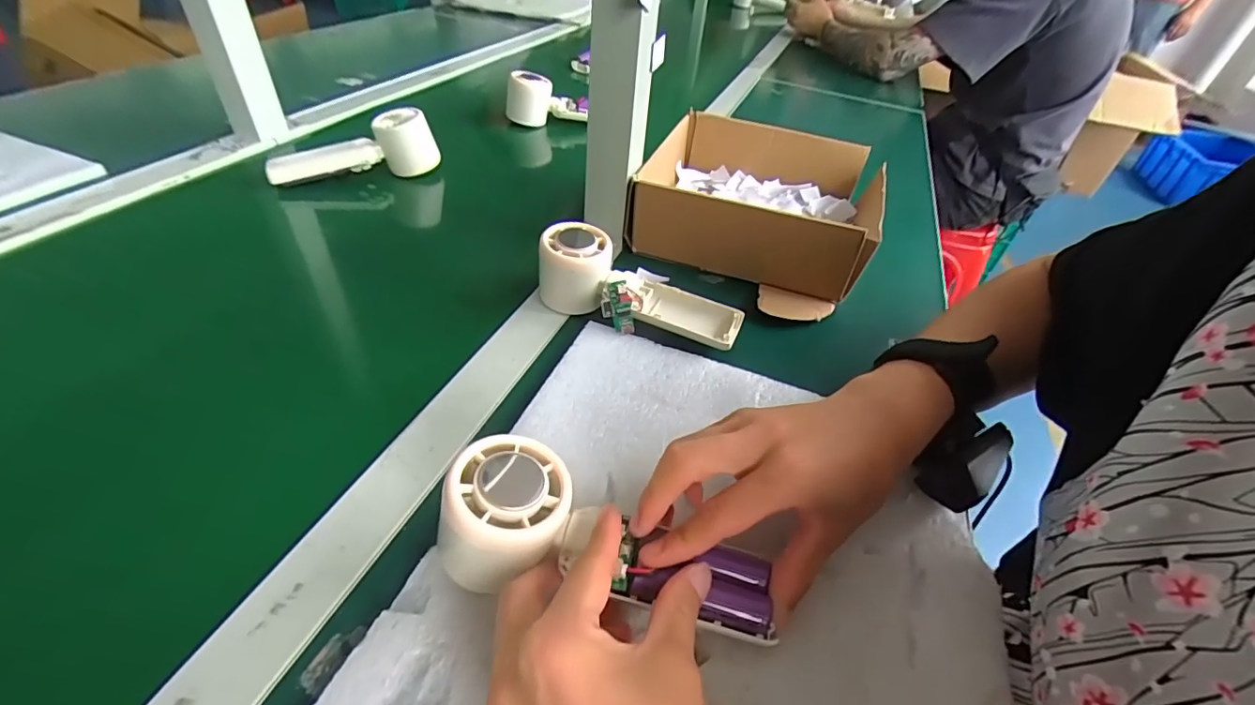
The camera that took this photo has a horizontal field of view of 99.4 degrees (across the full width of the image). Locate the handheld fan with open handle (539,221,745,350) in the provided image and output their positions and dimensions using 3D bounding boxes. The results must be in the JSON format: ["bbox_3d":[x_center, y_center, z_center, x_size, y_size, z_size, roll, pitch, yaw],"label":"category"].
[{"bbox_3d":[0.009,-0.050,0.409,0.158,0.050,0.057,18,44,13],"label":"handheld fan with open handle"}]

